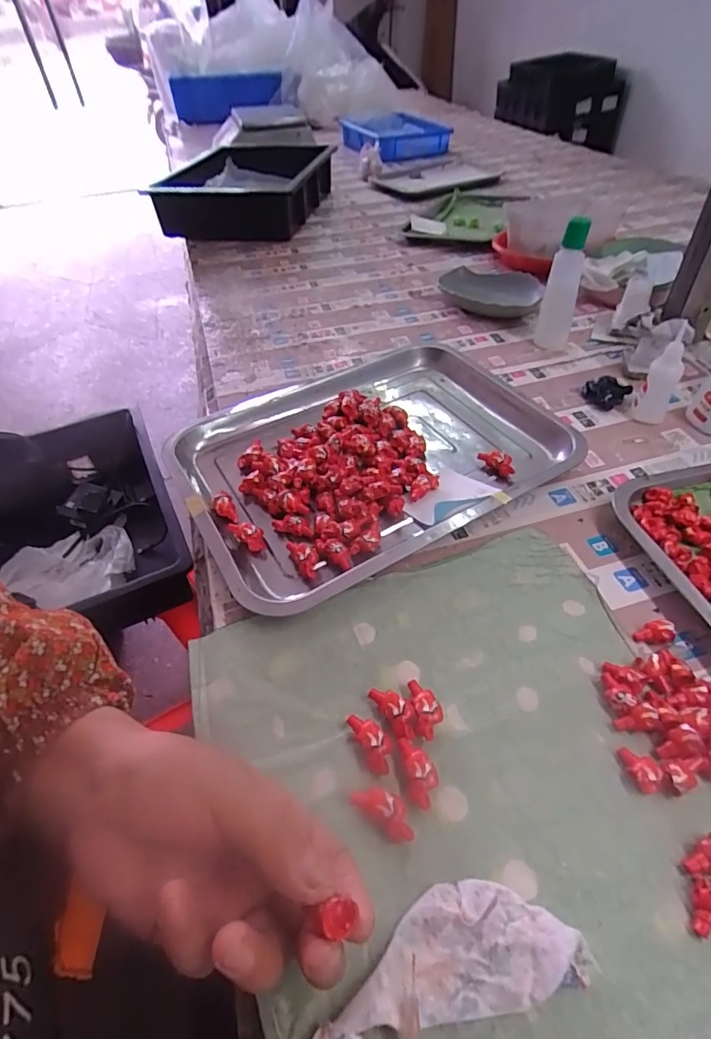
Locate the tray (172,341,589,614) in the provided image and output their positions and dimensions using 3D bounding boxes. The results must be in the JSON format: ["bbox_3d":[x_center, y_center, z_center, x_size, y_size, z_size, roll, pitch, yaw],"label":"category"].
[{"bbox_3d":[0.015,-0.066,0.482,0.349,0.028,0.256,-26,51,-18],"label":"tray"}]

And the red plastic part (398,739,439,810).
[{"bbox_3d":[0.038,0.149,0.288,0.017,0.013,0.037,-11,48,-5],"label":"red plastic part"}]

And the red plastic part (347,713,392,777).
[{"bbox_3d":[0.011,0.136,0.300,0.018,0.013,0.037,-24,50,-17],"label":"red plastic part"}]

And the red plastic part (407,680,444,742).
[{"bbox_3d":[0.045,0.122,0.313,0.018,0.014,0.036,-5,47,1],"label":"red plastic part"}]

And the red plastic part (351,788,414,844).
[{"bbox_3d":[0.017,0.163,0.275,0.038,0.014,0.018,29,56,28],"label":"red plastic part"}]

